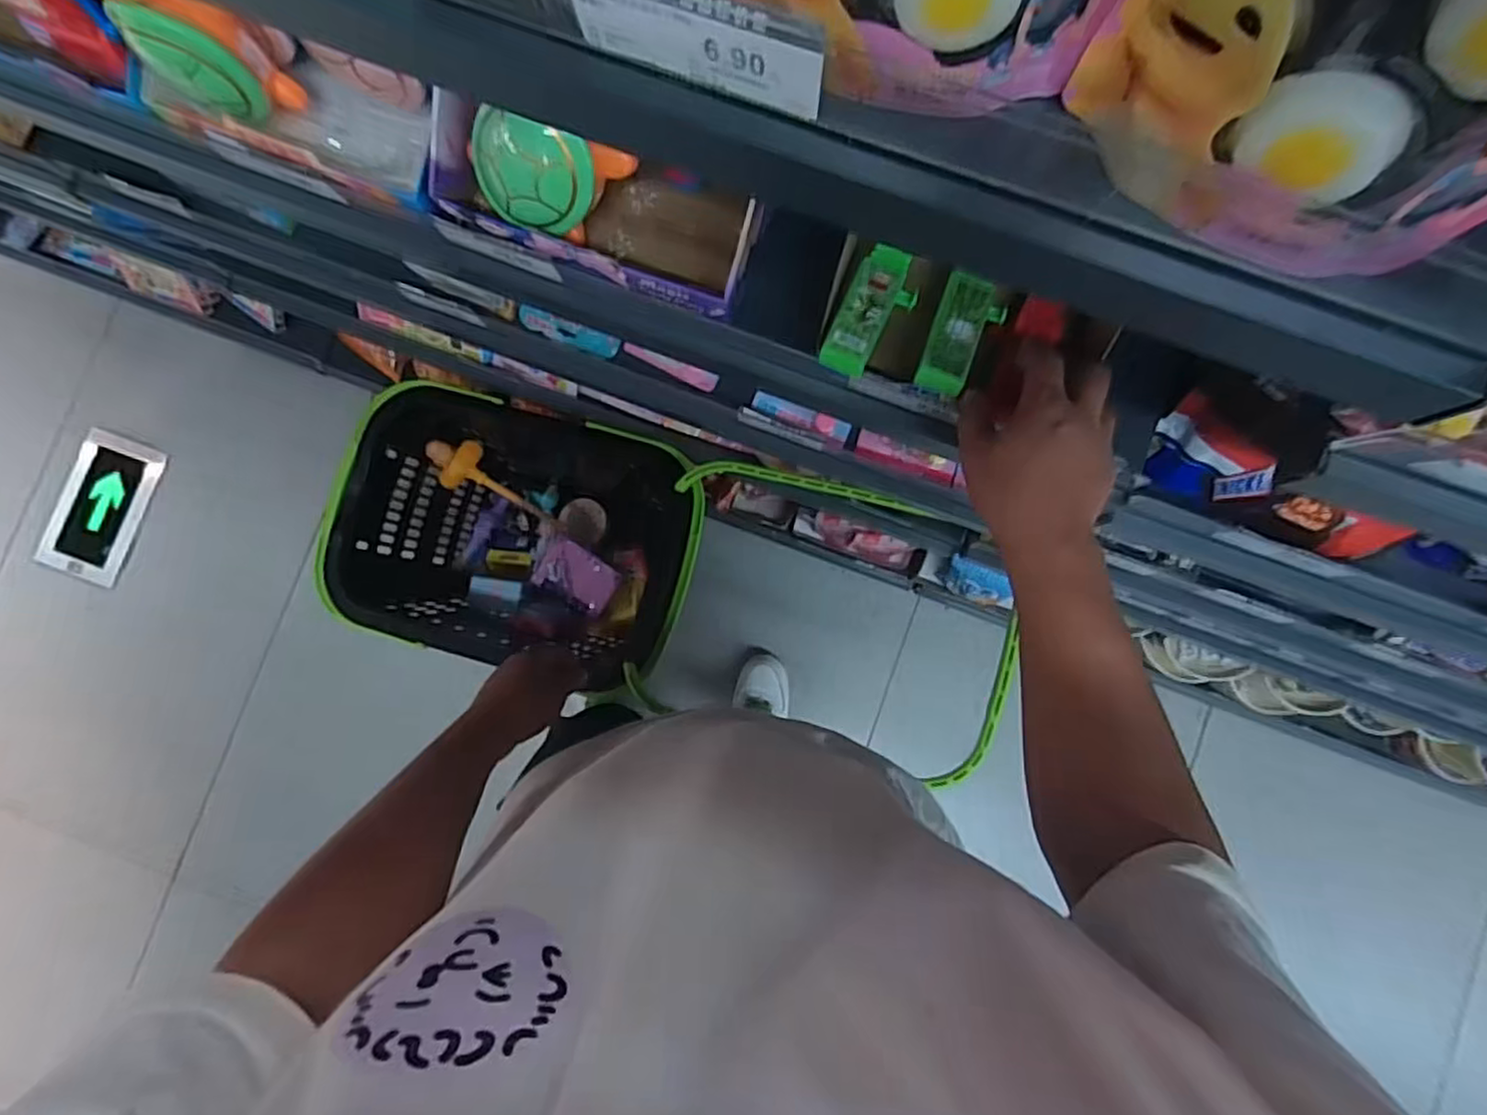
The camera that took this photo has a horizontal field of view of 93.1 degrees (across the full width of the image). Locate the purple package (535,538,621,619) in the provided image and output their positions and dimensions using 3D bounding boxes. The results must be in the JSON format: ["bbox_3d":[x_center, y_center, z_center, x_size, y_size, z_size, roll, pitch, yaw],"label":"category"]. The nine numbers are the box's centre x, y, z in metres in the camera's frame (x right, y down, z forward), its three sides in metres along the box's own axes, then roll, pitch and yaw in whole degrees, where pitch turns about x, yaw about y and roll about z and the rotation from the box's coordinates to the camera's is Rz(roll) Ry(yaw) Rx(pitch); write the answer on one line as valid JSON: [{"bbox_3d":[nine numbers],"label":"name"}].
[{"bbox_3d":[-0.285,0.032,1.195,0.142,0.023,0.092,30,87,3],"label":"purple package"}]

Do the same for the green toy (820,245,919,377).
[{"bbox_3d":[0.095,-0.178,0.504,0.045,0.020,0.102,24,86,3],"label":"green toy"}]

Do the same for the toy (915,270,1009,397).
[{"bbox_3d":[0.156,-0.157,0.495,0.046,0.021,0.089,20,86,3],"label":"toy"}]

